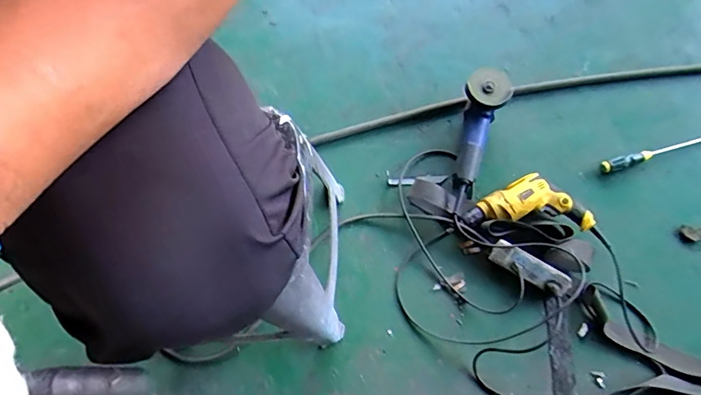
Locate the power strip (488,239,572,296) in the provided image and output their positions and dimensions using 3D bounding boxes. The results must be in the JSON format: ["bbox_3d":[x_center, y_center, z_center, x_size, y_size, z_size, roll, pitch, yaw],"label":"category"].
[{"bbox_3d":[0.390,0.155,1.027,0.177,0.040,0.057,29,75,10],"label":"power strip"}]

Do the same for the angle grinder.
[{"bbox_3d":[0.308,-0.174,1.130,0.103,0.085,0.308,14,73,5],"label":"angle grinder"}]

